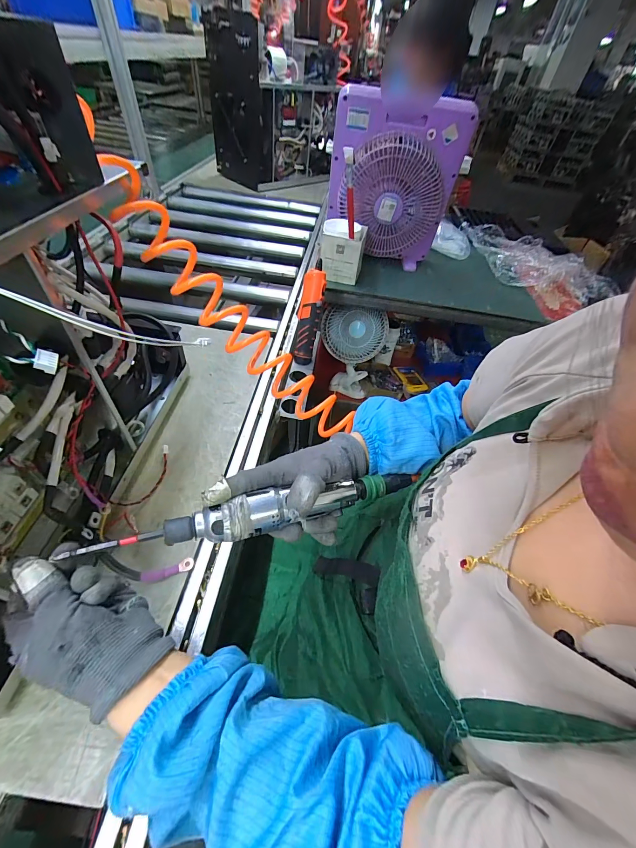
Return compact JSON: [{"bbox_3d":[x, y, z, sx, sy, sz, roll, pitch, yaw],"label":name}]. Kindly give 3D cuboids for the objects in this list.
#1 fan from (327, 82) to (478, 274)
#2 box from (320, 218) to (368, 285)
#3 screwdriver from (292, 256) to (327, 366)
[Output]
[{"bbox_3d":[0.188,-0.627,0.838,0.312,0.318,0.137,3,50,-4],"label":"fan"},{"bbox_3d":[0.065,-0.460,0.854,0.110,0.120,0.102,9,50,1],"label":"box"},{"bbox_3d":[-0.017,-0.242,0.703,0.049,0.223,0.050,11,11,3],"label":"screwdriver"}]

